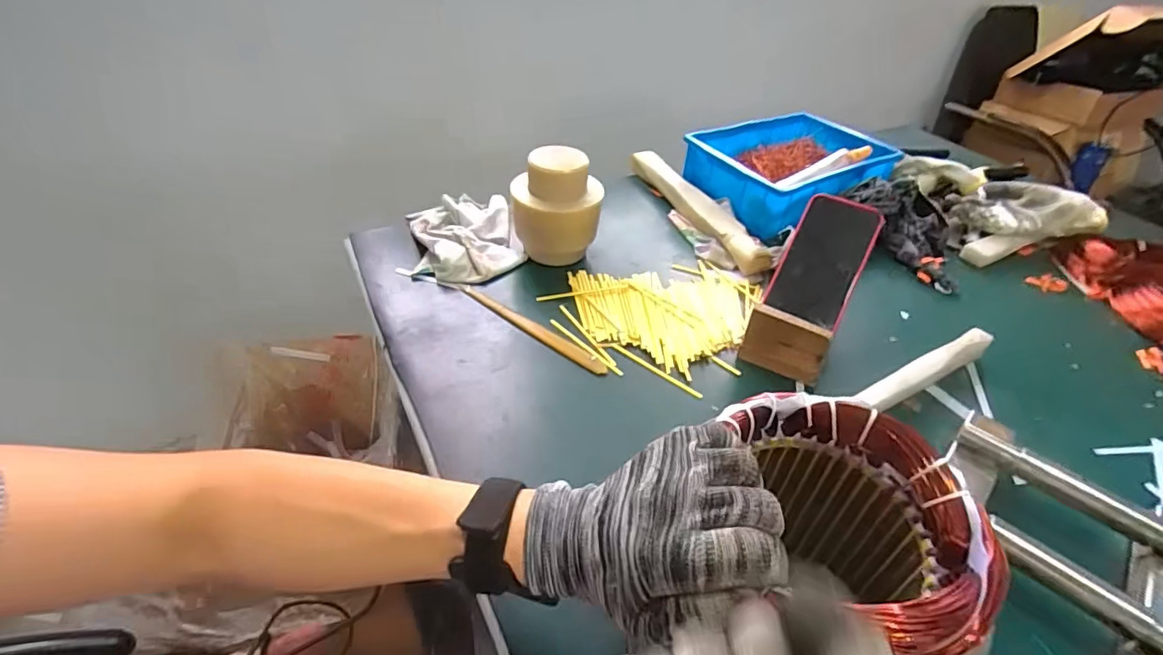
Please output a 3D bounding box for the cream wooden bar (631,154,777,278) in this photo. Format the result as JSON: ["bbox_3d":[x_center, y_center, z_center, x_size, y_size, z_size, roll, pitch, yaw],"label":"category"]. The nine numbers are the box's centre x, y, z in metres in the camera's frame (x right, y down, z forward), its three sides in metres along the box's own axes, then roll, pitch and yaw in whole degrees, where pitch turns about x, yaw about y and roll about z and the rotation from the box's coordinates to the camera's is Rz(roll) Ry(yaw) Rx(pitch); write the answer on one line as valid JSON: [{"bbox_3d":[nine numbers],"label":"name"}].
[{"bbox_3d":[0.162,-0.175,0.798,0.045,0.042,0.323,-14,43,-20],"label":"cream wooden bar"}]

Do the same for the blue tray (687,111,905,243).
[{"bbox_3d":[0.317,-0.238,0.843,0.281,0.084,0.210,-18,44,-24],"label":"blue tray"}]

